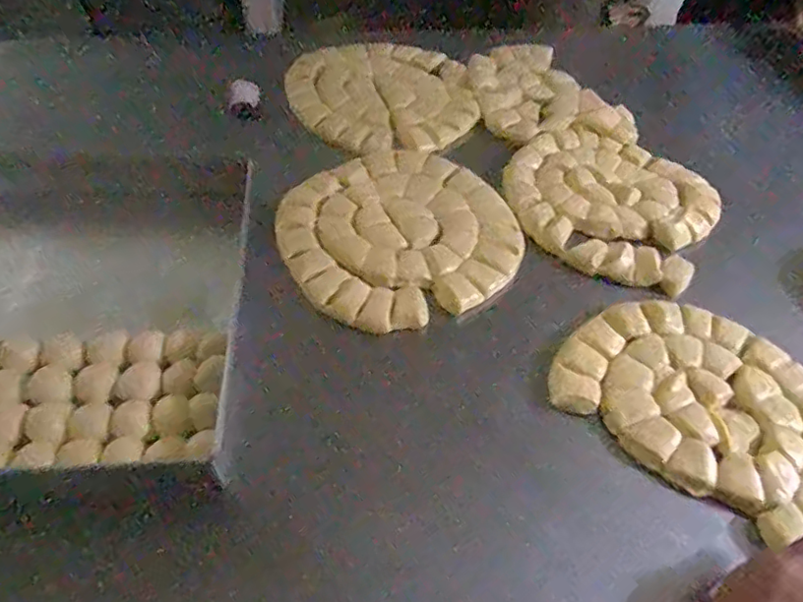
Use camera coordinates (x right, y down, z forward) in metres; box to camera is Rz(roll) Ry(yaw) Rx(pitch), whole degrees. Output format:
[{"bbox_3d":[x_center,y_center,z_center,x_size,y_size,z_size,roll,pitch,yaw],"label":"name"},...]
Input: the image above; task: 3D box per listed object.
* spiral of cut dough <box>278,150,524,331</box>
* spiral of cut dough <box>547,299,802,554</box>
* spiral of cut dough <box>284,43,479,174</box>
[{"bbox_3d":[-0.007,-0.093,0.736,0.279,0.020,0.277,1,52,-2],"label":"spiral of cut dough"},{"bbox_3d":[0.312,0.096,0.599,0.268,0.023,0.206,34,58,22],"label":"spiral of cut dough"},{"bbox_3d":[-0.022,-0.333,0.921,0.280,0.025,0.292,1,52,-2],"label":"spiral of cut dough"}]

